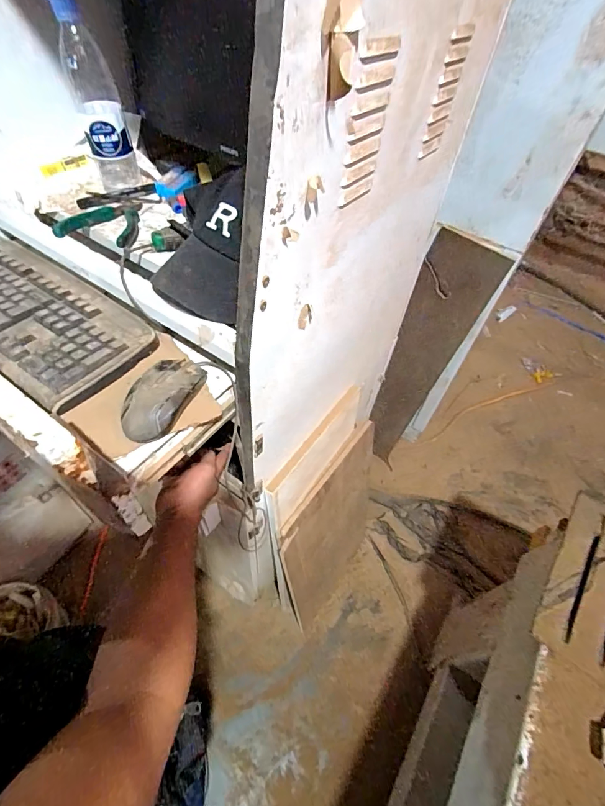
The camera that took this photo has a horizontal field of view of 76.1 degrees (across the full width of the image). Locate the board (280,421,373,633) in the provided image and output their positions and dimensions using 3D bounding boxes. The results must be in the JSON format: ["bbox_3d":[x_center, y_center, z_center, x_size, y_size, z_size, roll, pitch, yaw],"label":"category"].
[{"bbox_3d":[0.093,0.393,1.130,0.030,0.719,0.395,26,56,27],"label":"board"}]

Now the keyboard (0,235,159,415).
[{"bbox_3d":[-0.398,-0.142,0.520,0.439,0.021,0.154,31,56,19],"label":"keyboard"}]

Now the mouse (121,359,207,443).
[{"bbox_3d":[-0.155,-0.010,0.424,0.054,0.030,0.112,17,53,9],"label":"mouse"}]

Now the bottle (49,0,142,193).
[{"bbox_3d":[-0.305,-0.445,0.581,0.065,0.212,0.072,-17,55,-16],"label":"bottle"}]

